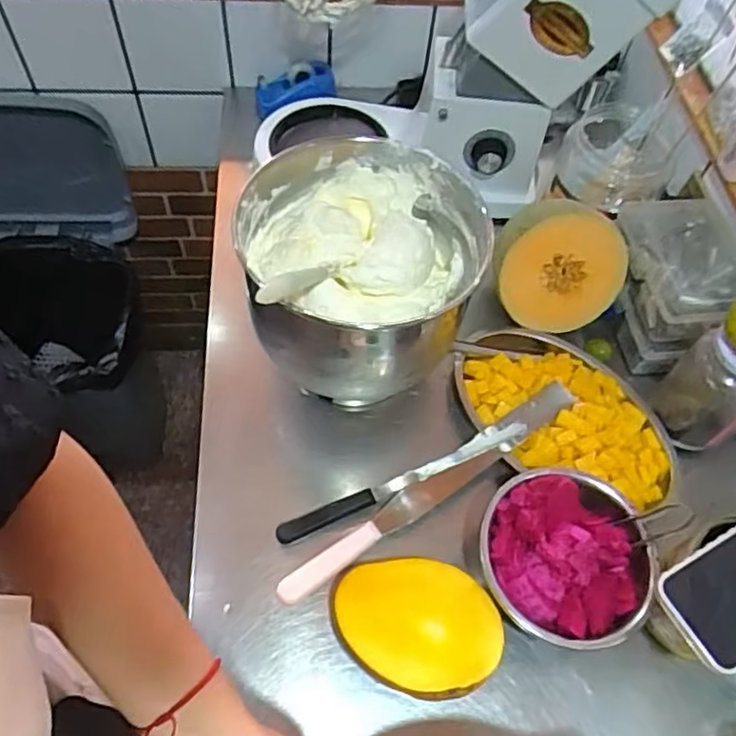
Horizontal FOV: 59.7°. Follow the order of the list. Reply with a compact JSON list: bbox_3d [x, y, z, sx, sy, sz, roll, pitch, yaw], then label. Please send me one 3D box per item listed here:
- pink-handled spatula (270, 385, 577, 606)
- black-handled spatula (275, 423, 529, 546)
[{"bbox_3d":[0.066,0.119,0.640,0.351,0.039,0.028,-30,65,-20],"label":"pink-handled spatula"},{"bbox_3d":[0.037,0.112,0.647,0.270,0.026,0.028,-18,62,-15],"label":"black-handled spatula"}]

